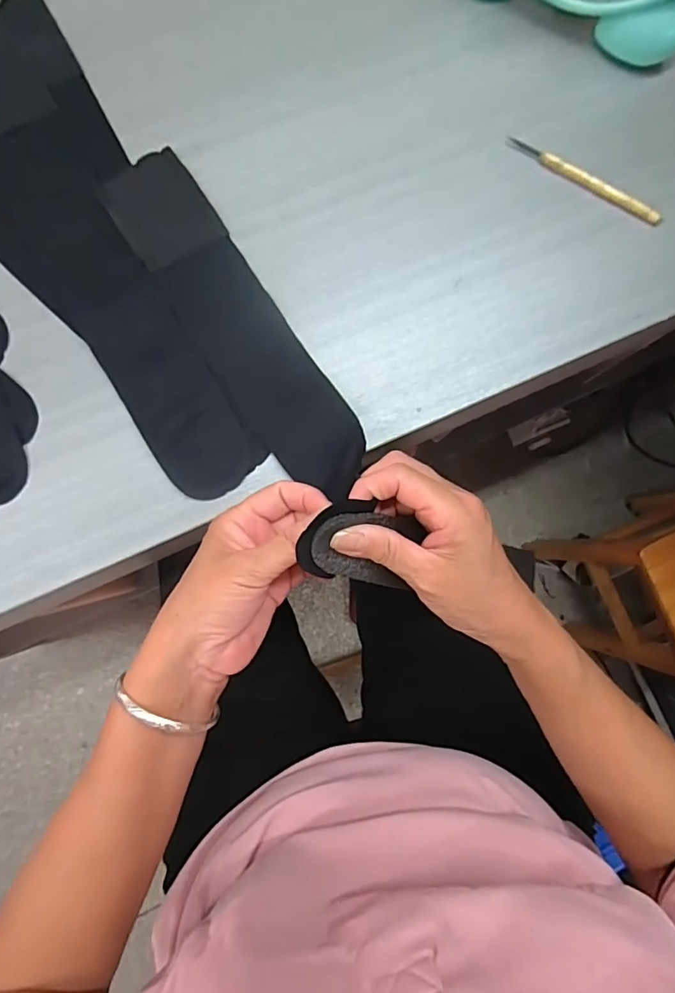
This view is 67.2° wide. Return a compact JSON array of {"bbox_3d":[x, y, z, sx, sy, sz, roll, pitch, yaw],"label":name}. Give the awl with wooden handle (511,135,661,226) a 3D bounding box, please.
[{"bbox_3d":[0.209,-0.269,0.431,0.145,0.010,0.012,29,85,-1],"label":"awl with wooden handle"}]

